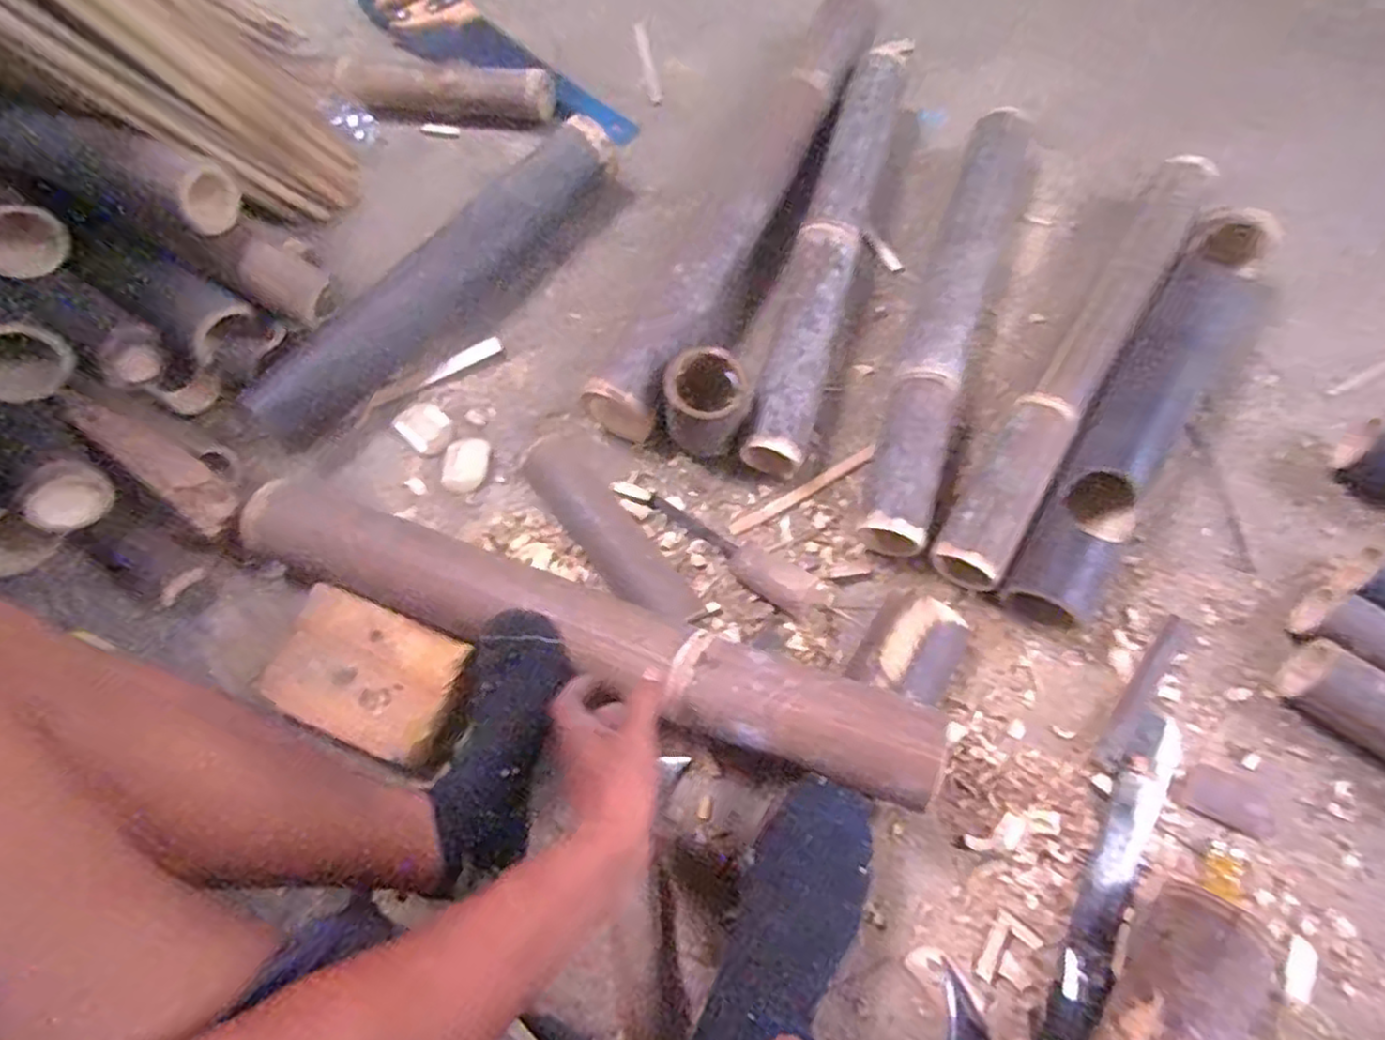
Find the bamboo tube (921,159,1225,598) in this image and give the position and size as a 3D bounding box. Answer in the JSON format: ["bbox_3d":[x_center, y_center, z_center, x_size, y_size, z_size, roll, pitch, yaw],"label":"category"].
[{"bbox_3d":[0.390,-0.162,0.730,0.069,0.066,0.540,31,73,14],"label":"bamboo tube"}]

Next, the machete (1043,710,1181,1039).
[{"bbox_3d":[0.338,0.300,0.574,0.038,0.029,0.314,28,73,13],"label":"machete"}]

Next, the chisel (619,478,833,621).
[{"bbox_3d":[0.028,0.016,0.691,0.231,0.040,0.051,37,75,15],"label":"chisel"}]

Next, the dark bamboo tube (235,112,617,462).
[{"bbox_3d":[-0.279,-0.277,0.800,0.076,0.059,0.503,39,75,16],"label":"dark bamboo tube"}]

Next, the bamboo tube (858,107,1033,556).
[{"bbox_3d":[0.271,-0.213,0.750,0.074,0.078,0.536,17,71,9],"label":"bamboo tube"}]

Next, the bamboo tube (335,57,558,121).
[{"bbox_3d":[-0.322,-0.551,0.921,0.276,0.067,0.063,5,69,5],"label":"bamboo tube"}]

